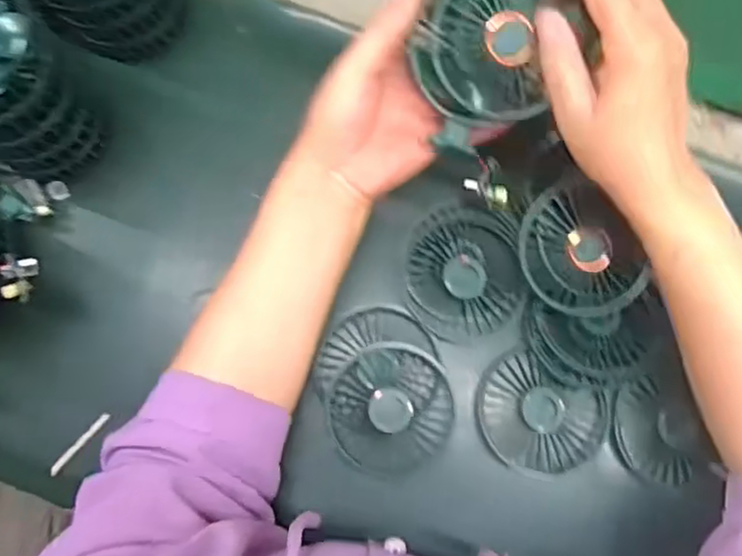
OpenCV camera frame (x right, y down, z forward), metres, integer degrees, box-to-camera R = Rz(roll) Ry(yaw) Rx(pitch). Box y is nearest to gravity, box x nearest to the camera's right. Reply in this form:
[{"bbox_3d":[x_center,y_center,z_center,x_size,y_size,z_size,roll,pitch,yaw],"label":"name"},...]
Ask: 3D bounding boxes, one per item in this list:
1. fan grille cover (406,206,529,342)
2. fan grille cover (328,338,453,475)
[{"bbox_3d":[0.067,-0.003,0.481,0.080,0.020,0.090,-8,79,-2],"label":"fan grille cover"},{"bbox_3d":[0.014,0.091,0.463,0.085,0.016,0.089,22,80,4],"label":"fan grille cover"}]

